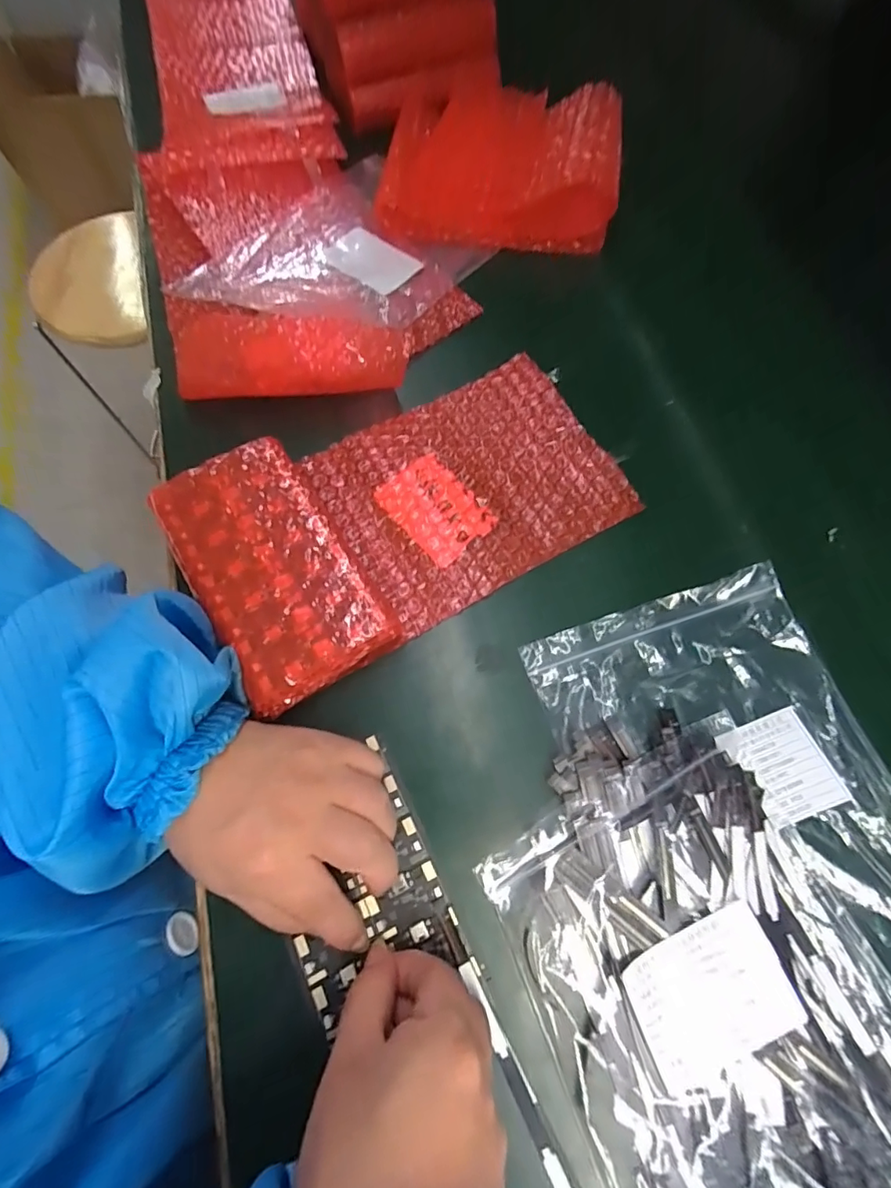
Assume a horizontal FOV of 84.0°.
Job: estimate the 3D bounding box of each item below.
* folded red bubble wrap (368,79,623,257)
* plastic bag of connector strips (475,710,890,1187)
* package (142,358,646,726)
[{"bbox_3d":[0.048,-0.370,0.415,0.180,0.049,0.168,8,69,3],"label":"folded red bubble wrap"},{"bbox_3d":[0.123,0.182,0.213,0.150,0.016,0.243,-22,69,-10],"label":"plastic bag of connector strips"},{"bbox_3d":[-0.022,-0.054,0.304,0.256,0.029,0.141,-29,72,-11],"label":"package"}]

